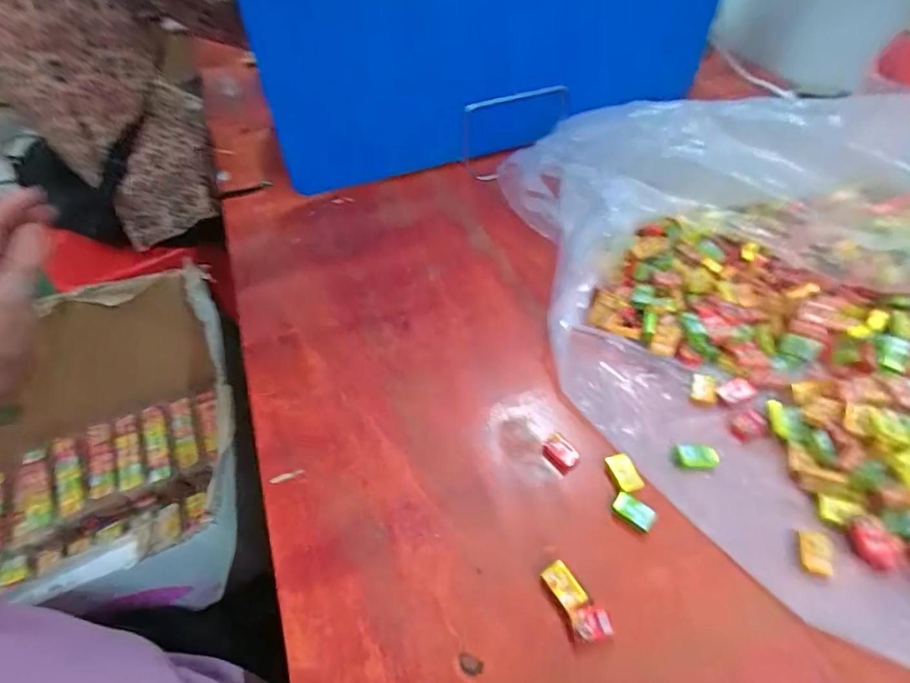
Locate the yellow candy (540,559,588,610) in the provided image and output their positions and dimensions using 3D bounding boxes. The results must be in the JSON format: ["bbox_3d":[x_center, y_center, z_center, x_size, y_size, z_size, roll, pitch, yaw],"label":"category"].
[{"bbox_3d":[0.069,0.154,0.307,0.016,0.008,0.028,-29,53,-22],"label":"yellow candy"}]

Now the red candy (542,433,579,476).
[{"bbox_3d":[0.080,0.085,0.369,0.021,0.008,0.028,-32,55,-24],"label":"red candy"}]

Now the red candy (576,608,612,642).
[{"bbox_3d":[0.083,0.170,0.293,0.020,0.010,0.016,-5,48,-2],"label":"red candy"}]

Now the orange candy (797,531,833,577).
[{"bbox_3d":[0.234,0.138,0.316,0.020,0.010,0.025,12,50,13],"label":"orange candy"}]

